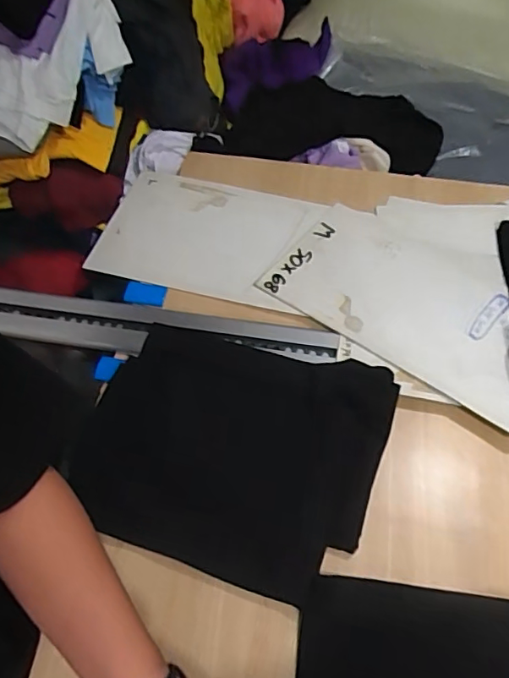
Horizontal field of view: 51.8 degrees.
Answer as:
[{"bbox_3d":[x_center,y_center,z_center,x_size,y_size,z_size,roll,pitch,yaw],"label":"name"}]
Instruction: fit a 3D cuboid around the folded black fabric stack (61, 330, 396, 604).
[{"bbox_3d":[-0.035,0.152,0.743,0.404,0.029,0.327,16,62,8],"label":"folded black fabric stack"}]

